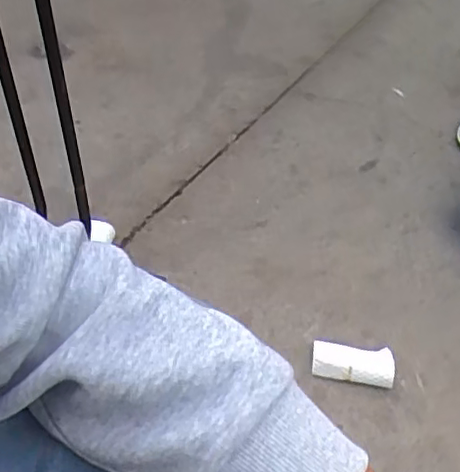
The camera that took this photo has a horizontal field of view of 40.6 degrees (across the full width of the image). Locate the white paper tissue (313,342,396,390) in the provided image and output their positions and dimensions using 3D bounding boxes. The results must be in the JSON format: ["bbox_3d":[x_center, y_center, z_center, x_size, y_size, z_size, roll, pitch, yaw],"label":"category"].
[{"bbox_3d":[0.200,0.210,1.018,0.132,0.045,0.074,8,46,4],"label":"white paper tissue"}]

